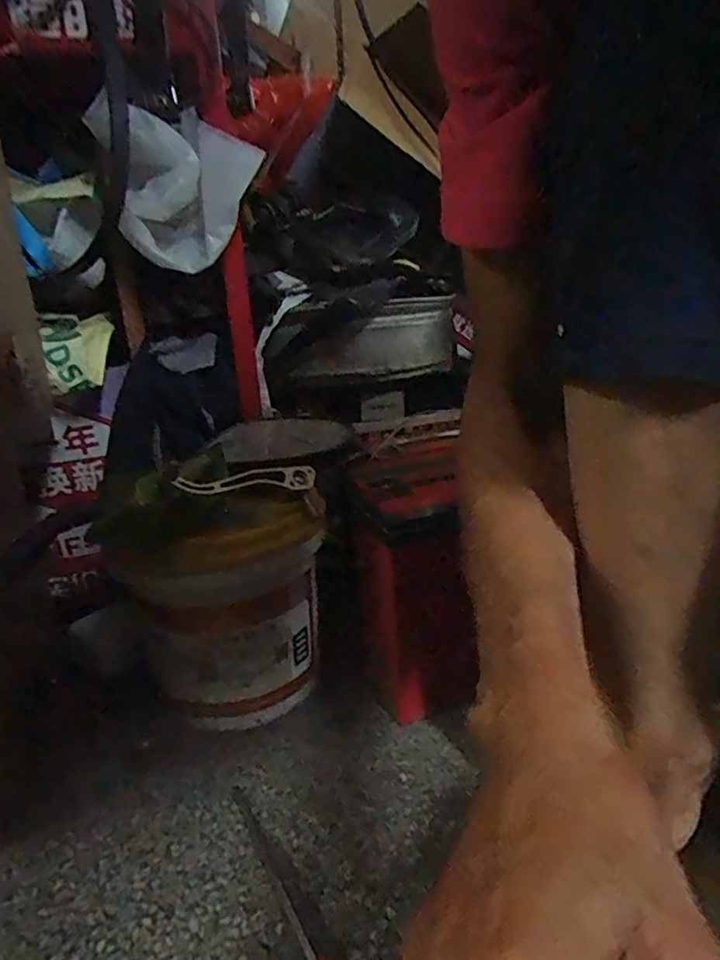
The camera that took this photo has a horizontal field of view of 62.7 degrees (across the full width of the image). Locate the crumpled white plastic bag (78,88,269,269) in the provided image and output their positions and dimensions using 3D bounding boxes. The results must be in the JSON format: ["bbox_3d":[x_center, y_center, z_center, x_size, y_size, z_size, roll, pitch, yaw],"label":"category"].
[{"bbox_3d":[-0.135,-0.228,0.463,0.111,0.109,0.051,-20,21,-41],"label":"crumpled white plastic bag"}]

